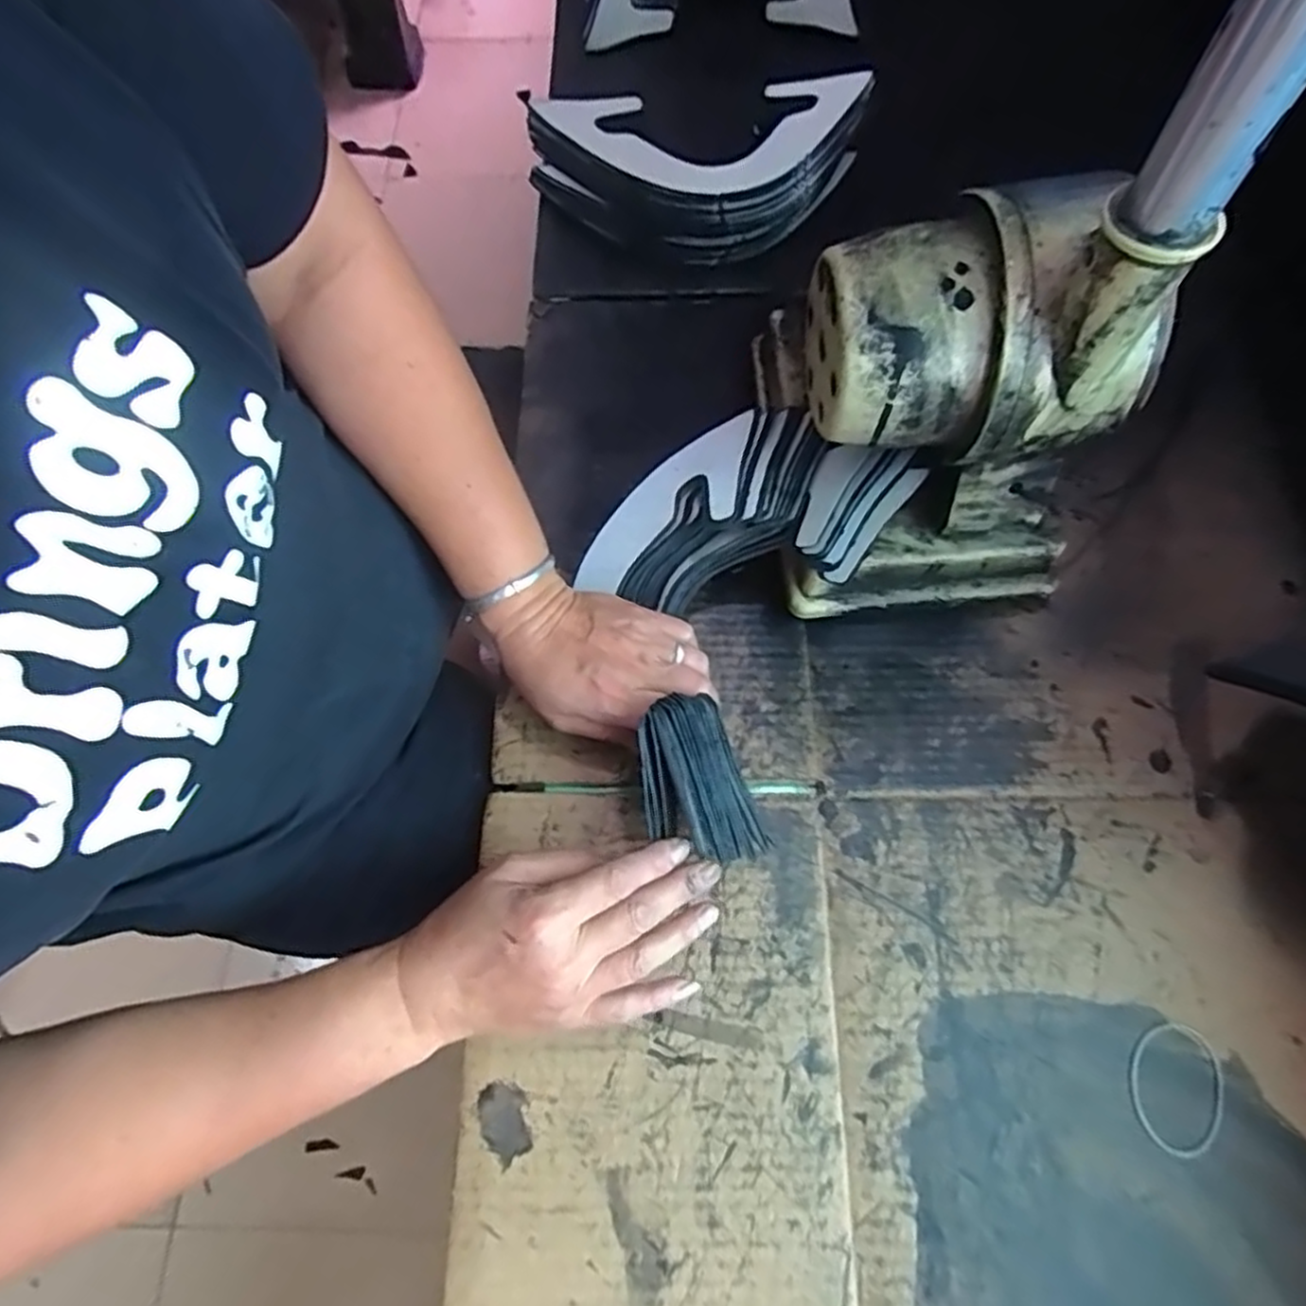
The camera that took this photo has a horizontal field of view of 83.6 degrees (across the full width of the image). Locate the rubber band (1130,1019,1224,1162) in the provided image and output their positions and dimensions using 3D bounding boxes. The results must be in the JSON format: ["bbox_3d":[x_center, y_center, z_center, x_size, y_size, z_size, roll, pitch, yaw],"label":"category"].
[{"bbox_3d":[0.272,0.225,0.377,0.047,0.004,0.061,15,70,7],"label":"rubber band"}]

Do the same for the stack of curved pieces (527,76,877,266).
[{"bbox_3d":[0.039,-0.379,0.580,0.263,0.071,0.125,-6,68,-1],"label":"stack of curved pieces"}]

